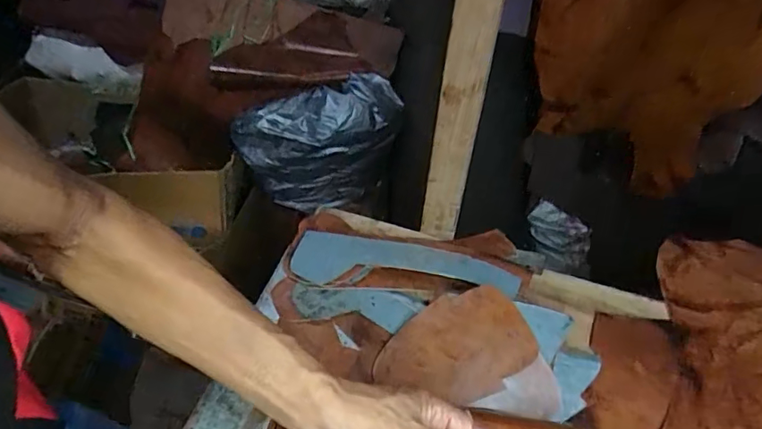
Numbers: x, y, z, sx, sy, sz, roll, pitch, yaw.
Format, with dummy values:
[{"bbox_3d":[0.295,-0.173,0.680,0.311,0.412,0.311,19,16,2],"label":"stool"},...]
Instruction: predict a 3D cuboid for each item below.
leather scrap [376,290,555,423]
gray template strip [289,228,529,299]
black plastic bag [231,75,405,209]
[{"bbox_3d":[0.081,0.120,0.482,0.157,0.034,0.105,11,50,7],"label":"leather scrap"},{"bbox_3d":[0.027,0.054,0.536,0.228,0.006,0.054,7,58,-2],"label":"gray template strip"},{"bbox_3d":[-0.159,-0.156,1.307,0.390,0.340,0.149,-7,49,-6],"label":"black plastic bag"}]

